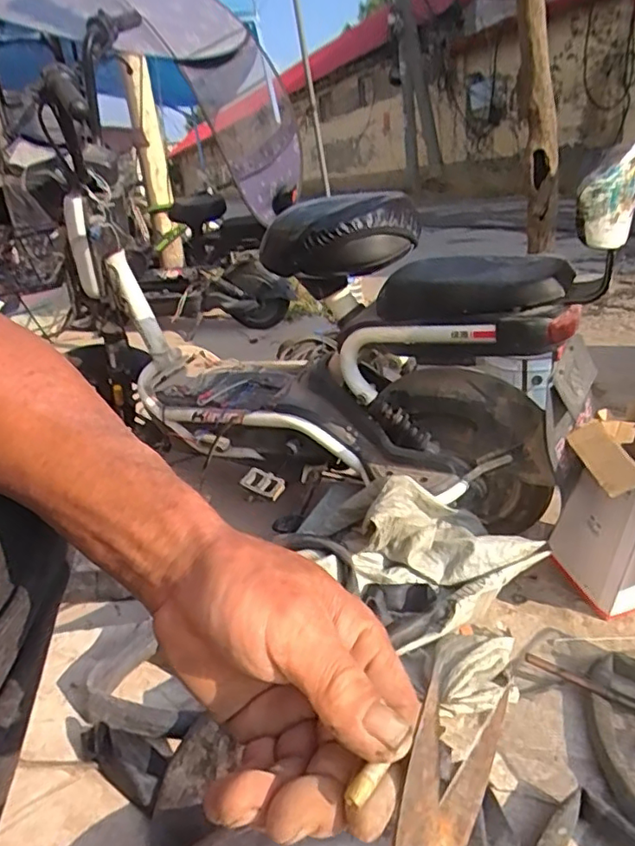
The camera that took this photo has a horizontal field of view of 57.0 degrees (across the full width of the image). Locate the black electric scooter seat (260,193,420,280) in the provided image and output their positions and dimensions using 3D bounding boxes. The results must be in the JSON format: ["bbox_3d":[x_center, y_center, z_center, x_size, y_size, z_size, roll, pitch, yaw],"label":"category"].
[{"bbox_3d":[0.032,-0.320,1.006,0.268,0.106,0.199,-5,23,5],"label":"black electric scooter seat"}]

